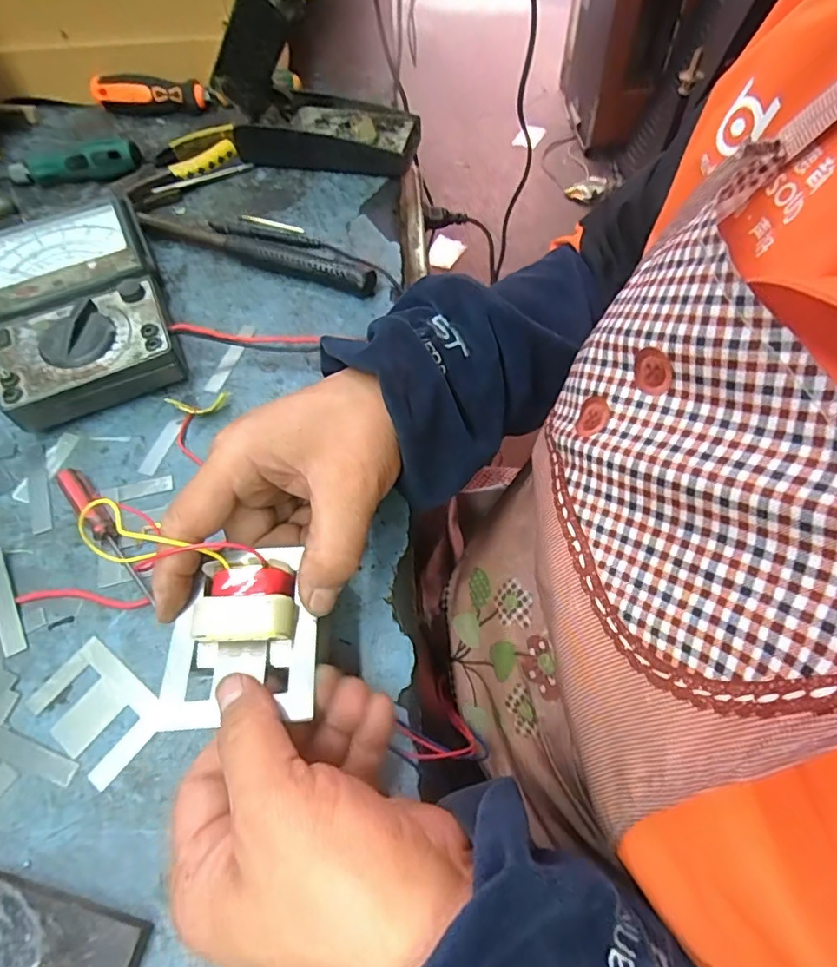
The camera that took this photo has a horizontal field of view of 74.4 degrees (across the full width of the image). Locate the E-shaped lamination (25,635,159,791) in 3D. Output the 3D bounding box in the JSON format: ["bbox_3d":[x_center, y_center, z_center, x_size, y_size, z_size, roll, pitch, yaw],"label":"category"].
[{"bbox_3d":[-0.165,0.114,0.282,0.065,0.004,0.043,34,67,19],"label":"E-shaped lamination"}]

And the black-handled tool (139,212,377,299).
[{"bbox_3d":[-0.129,-0.189,0.443,0.208,0.019,0.026,21,63,13],"label":"black-handled tool"}]

